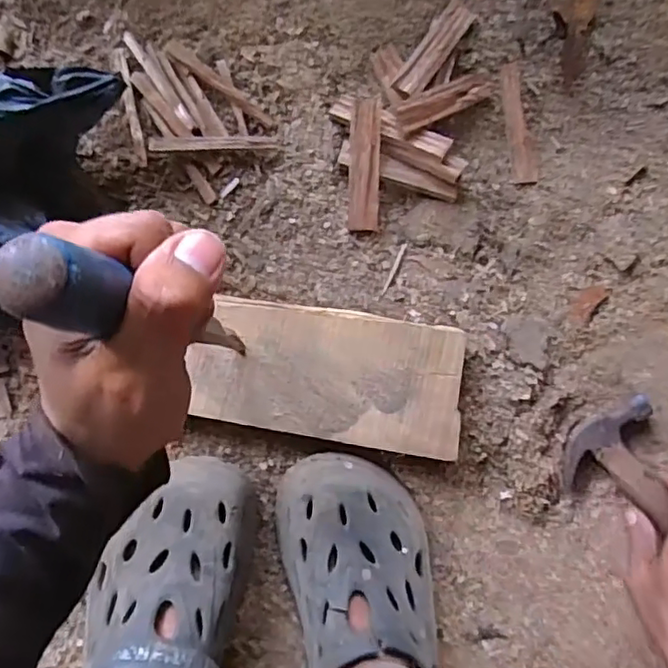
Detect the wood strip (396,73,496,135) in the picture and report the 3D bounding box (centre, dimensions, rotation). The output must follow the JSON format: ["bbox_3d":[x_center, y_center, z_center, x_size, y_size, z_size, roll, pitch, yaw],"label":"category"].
[{"bbox_3d":[0.103,-0.214,0.558,0.115,0.013,0.025,-31,85,-23],"label":"wood strip"}]

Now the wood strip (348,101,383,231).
[{"bbox_3d":[0.028,-0.150,0.546,0.027,0.009,0.113,2,98,-1],"label":"wood strip"}]

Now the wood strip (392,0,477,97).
[{"bbox_3d":[0.094,-0.262,0.562,0.029,0.012,0.113,37,75,-13],"label":"wood strip"}]

